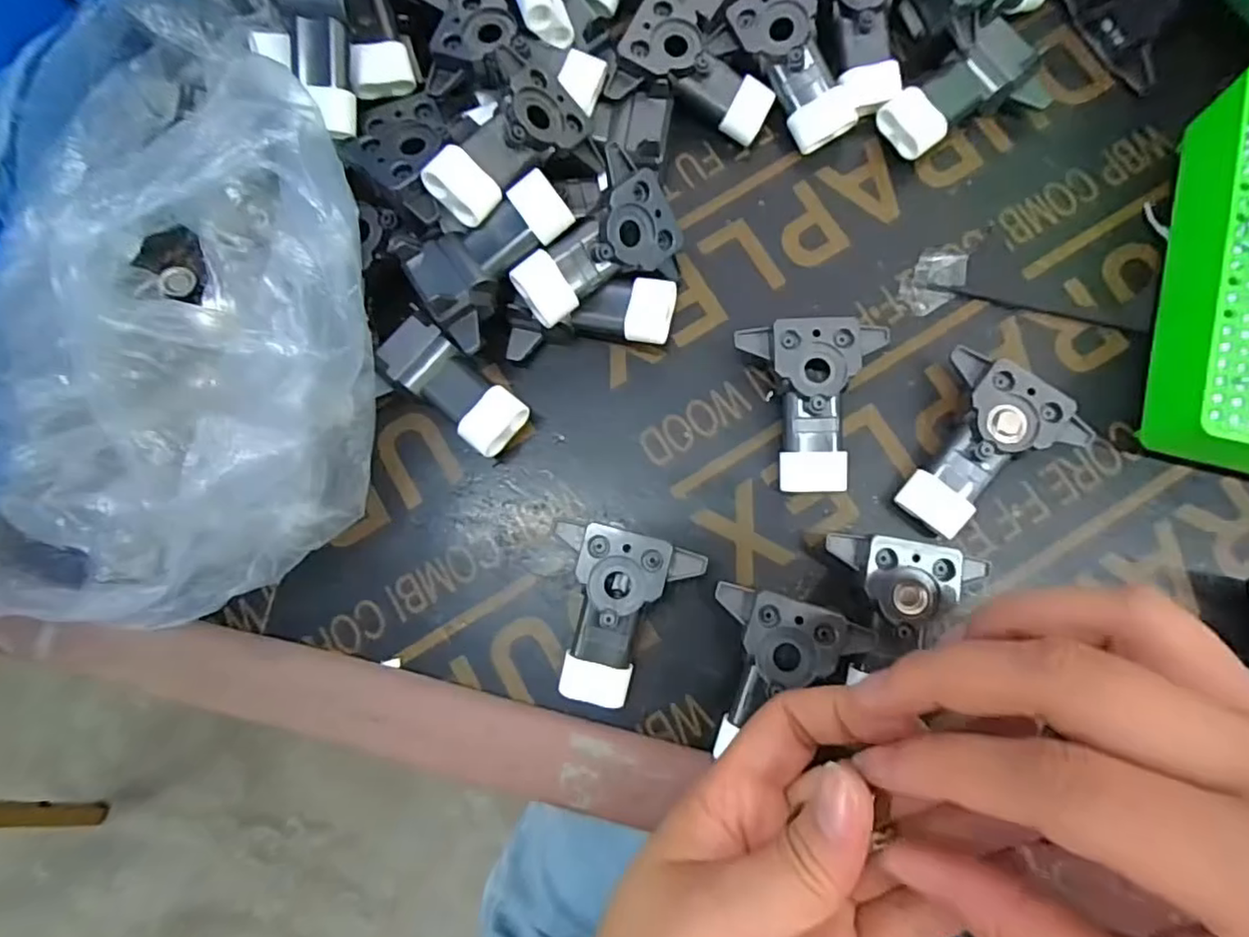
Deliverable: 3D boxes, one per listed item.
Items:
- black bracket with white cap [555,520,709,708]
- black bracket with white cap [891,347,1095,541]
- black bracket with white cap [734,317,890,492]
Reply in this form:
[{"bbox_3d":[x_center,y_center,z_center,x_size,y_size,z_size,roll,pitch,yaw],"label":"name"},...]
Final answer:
[{"bbox_3d":[-0.003,0.056,0.242,0.053,0.026,0.065,12,82,5],"label":"black bracket with white cap"},{"bbox_3d":[0.135,-0.006,0.244,0.053,0.023,0.064,36,84,7],"label":"black bracket with white cap"},{"bbox_3d":[0.074,-0.024,0.249,0.054,0.023,0.064,-2,81,2],"label":"black bracket with white cap"}]

